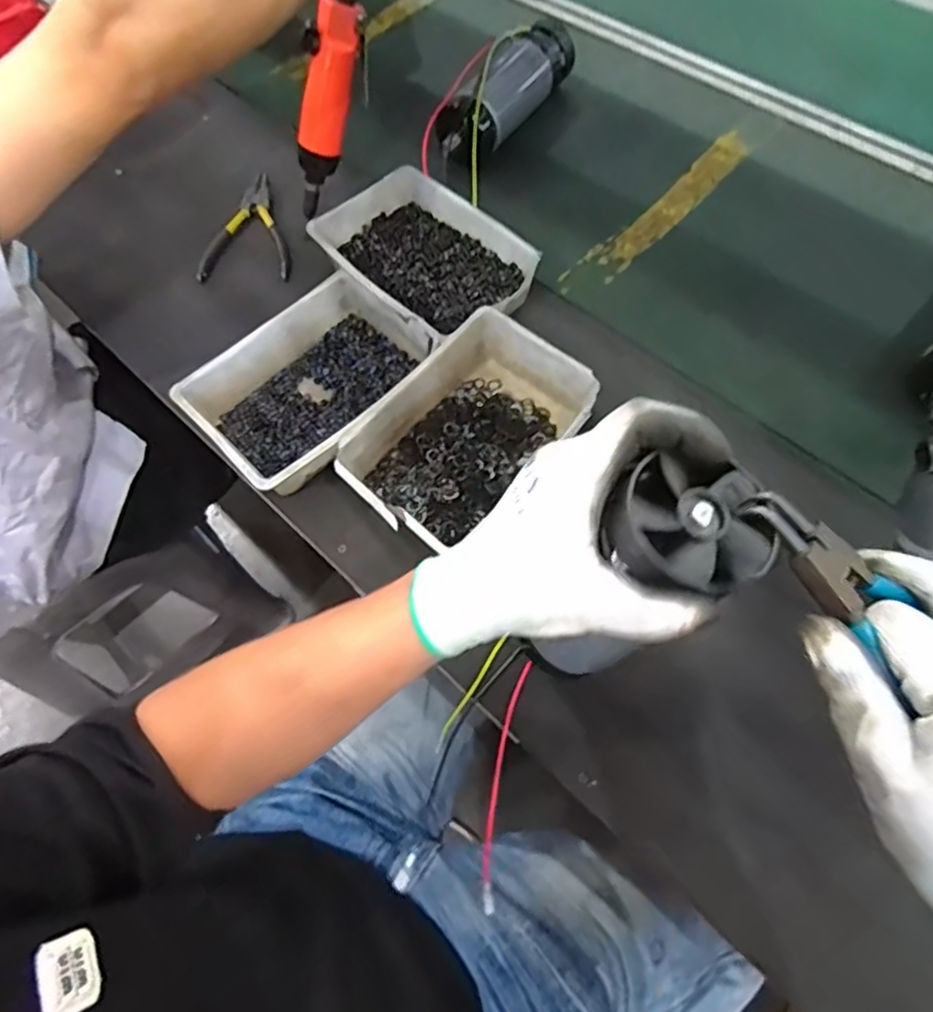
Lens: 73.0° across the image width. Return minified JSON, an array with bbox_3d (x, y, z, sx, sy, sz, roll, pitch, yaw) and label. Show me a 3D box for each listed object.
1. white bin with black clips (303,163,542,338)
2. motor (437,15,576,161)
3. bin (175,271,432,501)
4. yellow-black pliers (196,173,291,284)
[{"bbox_3d":[-0.040,-0.244,0.634,0.157,0.054,0.202,-39,69,-17],"label":"white bin with black clips"},{"bbox_3d":[0.046,-0.488,0.753,0.062,0.071,0.231,29,67,15],"label":"motor"},{"bbox_3d":[-0.136,-0.109,0.572,0.146,0.051,0.204,40,70,19],"label":"bin"},{"bbox_3d":[-0.251,-0.296,0.687,0.097,0.019,0.151,-16,64,-7],"label":"yellow-black pliers"}]

